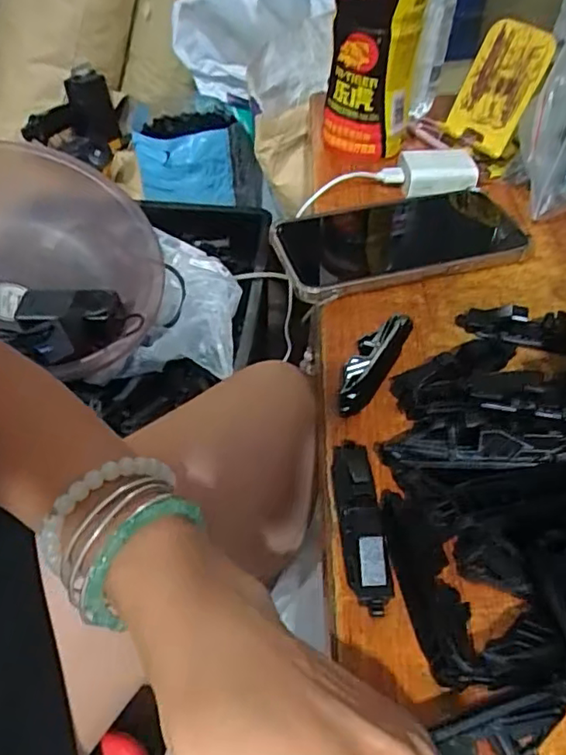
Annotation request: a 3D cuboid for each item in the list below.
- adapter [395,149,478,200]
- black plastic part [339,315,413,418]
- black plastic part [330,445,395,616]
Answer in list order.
[{"bbox_3d":[0.120,-0.158,0.461,0.054,0.019,0.051,1,48,0],"label":"adapter"},{"bbox_3d":[0.049,-0.008,0.334,0.022,0.017,0.077,21,51,18],"label":"black plastic part"},{"bbox_3d":[0.035,0.062,0.269,0.019,0.019,0.080,-4,48,-5],"label":"black plastic part"}]

